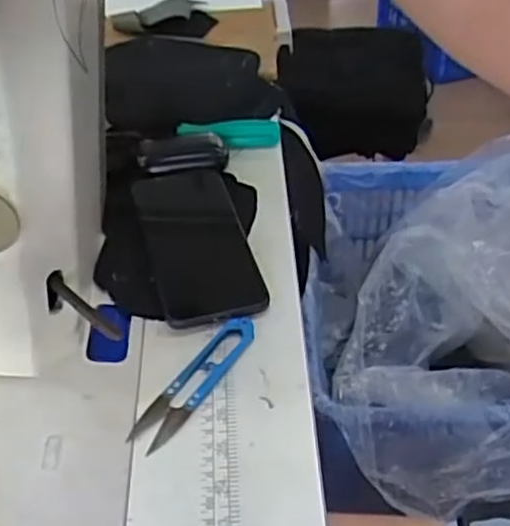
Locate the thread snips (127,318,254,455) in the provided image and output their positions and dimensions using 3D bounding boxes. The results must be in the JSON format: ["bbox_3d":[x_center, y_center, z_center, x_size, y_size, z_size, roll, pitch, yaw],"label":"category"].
[{"bbox_3d":[-0.039,0.077,0.470,0.027,0.010,0.116,24,49,26],"label":"thread snips"}]

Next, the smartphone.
[{"bbox_3d":[-0.046,-0.019,0.566,0.080,0.011,0.176,-13,44,-11],"label":"smartphone"}]

